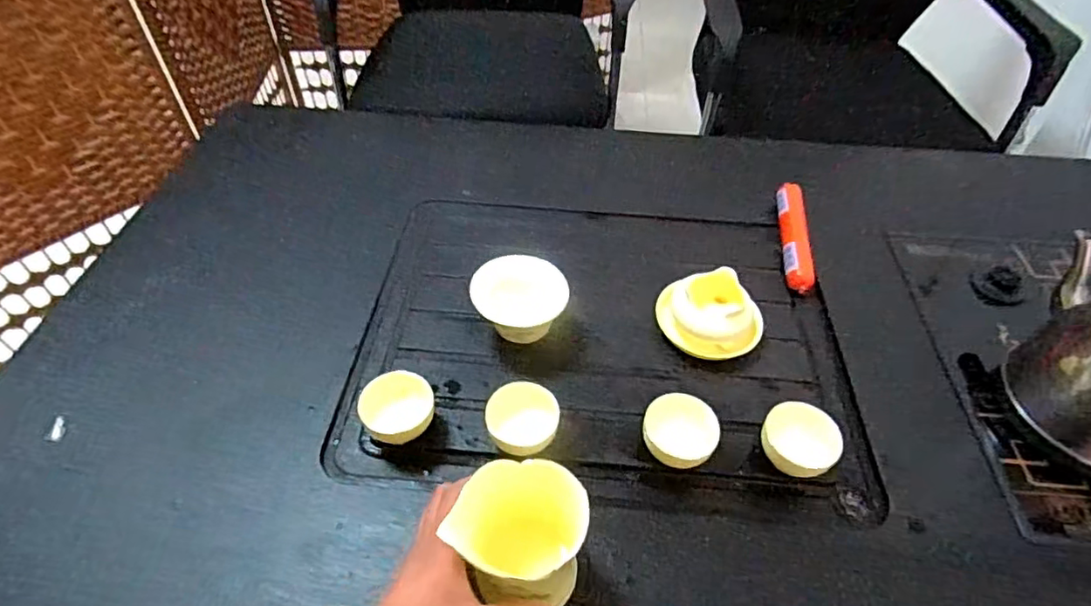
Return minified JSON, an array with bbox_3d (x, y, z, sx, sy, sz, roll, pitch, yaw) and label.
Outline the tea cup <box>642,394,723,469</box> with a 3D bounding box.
[{"bbox_3d":[0.111,0.113,0.492,0.058,0.048,0.054,21,51,17],"label":"tea cup"}]

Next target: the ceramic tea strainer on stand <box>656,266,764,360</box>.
[{"bbox_3d":[0.165,0.011,0.583,0.098,0.056,0.082,-11,49,-11],"label":"ceramic tea strainer on stand"}]

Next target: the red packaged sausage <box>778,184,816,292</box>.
[{"bbox_3d":[0.286,-0.078,0.681,0.028,0.031,0.158,7,48,4],"label":"red packaged sausage"}]

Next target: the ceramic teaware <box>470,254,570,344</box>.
[{"bbox_3d":[-0.025,0.003,0.573,0.086,0.062,0.080,1,48,-1],"label":"ceramic teaware"}]

